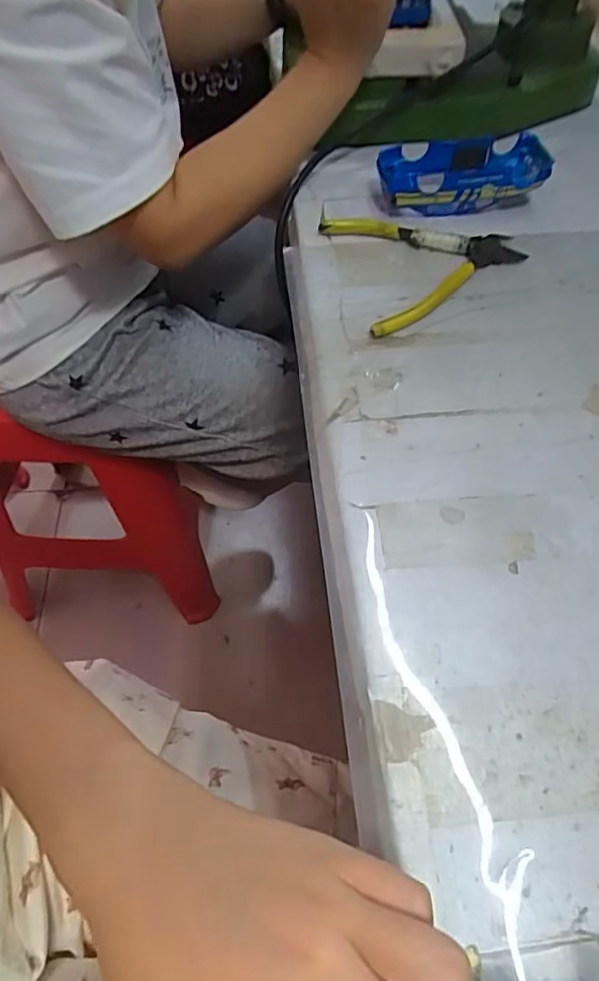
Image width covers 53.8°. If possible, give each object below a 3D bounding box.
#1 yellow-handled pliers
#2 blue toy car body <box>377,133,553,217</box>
[{"bbox_3d":[0.099,-0.176,0.446,0.139,0.010,0.131,-11,55,-9],"label":"yellow-handled pliers"},{"bbox_3d":[0.136,-0.260,0.487,0.133,0.034,0.065,-9,55,-7],"label":"blue toy car body"}]

